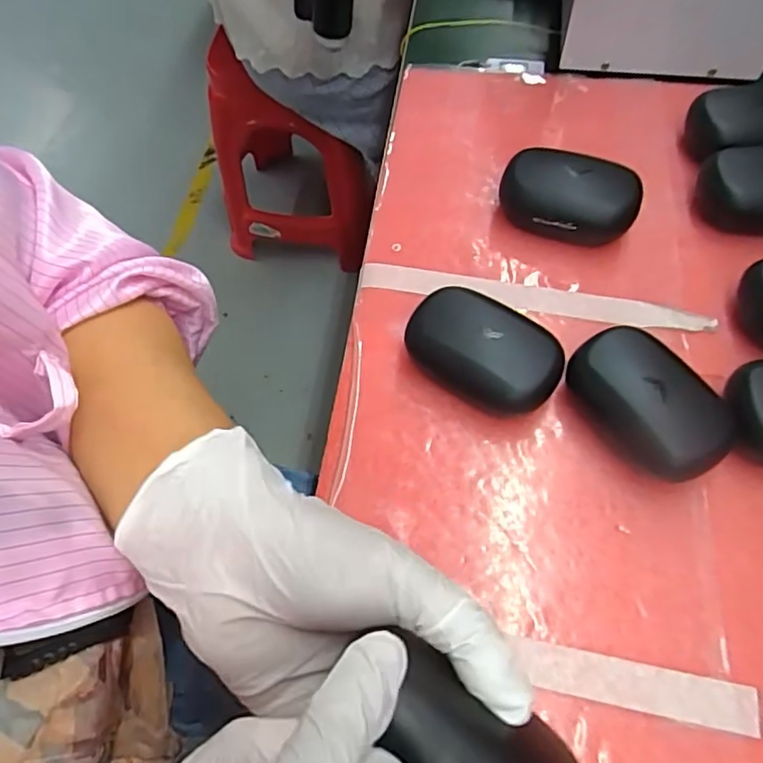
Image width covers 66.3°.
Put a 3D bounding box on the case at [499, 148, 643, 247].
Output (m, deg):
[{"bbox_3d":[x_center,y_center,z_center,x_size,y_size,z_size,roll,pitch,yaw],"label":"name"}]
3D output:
[{"bbox_3d":[0.120,-0.117,0.378,0.083,0.039,0.052,25,65,15],"label":"case"}]

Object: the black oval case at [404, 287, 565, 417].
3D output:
[{"bbox_3d":[0.056,-0.016,0.325,0.083,0.038,0.051,35,68,20],"label":"black oval case"}]

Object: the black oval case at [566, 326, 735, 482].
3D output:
[{"bbox_3d":[0.138,0.012,0.305,0.054,0.037,0.085,-34,65,-15],"label":"black oval case"}]

